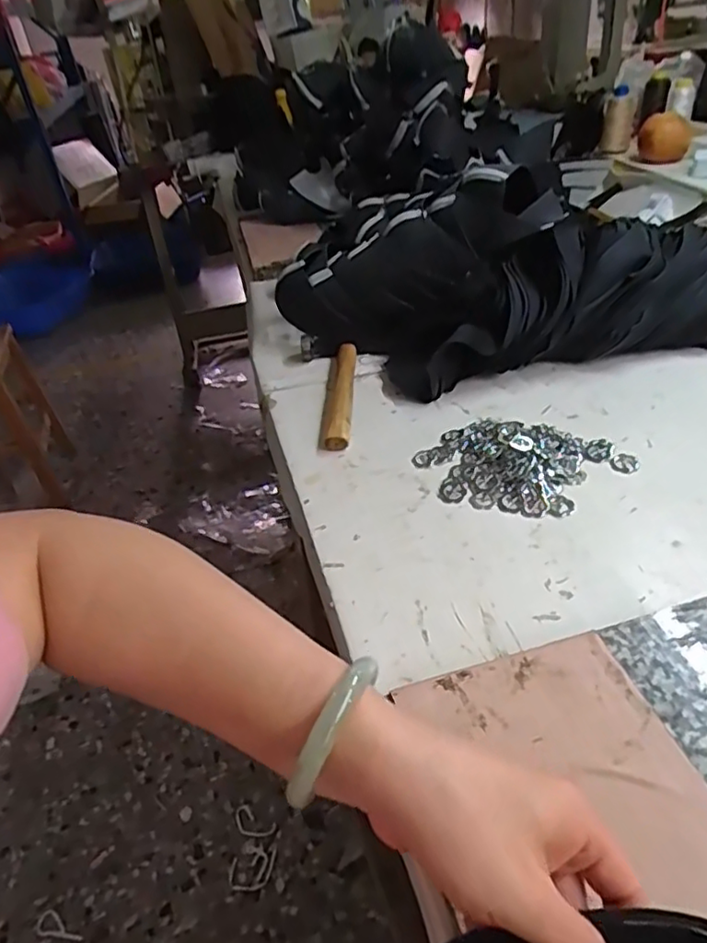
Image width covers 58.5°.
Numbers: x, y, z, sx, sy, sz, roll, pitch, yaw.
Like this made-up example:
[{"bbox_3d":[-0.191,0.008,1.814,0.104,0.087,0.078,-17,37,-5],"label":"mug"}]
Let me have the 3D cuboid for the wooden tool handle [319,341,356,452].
[{"bbox_3d":[-0.017,-0.095,0.756,0.034,0.021,0.217,-3,37,6],"label":"wooden tool handle"}]

